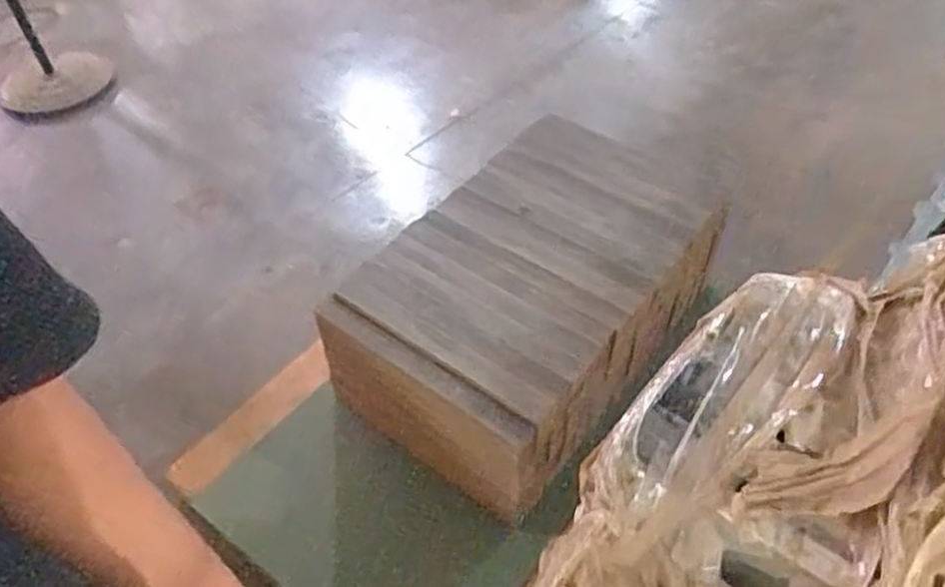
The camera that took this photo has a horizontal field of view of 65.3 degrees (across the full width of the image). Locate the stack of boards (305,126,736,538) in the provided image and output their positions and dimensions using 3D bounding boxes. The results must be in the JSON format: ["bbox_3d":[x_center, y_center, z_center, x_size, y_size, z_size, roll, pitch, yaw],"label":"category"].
[{"bbox_3d":[0.157,0.033,1.696,0.613,0.369,0.875,29,55,27],"label":"stack of boards"}]

